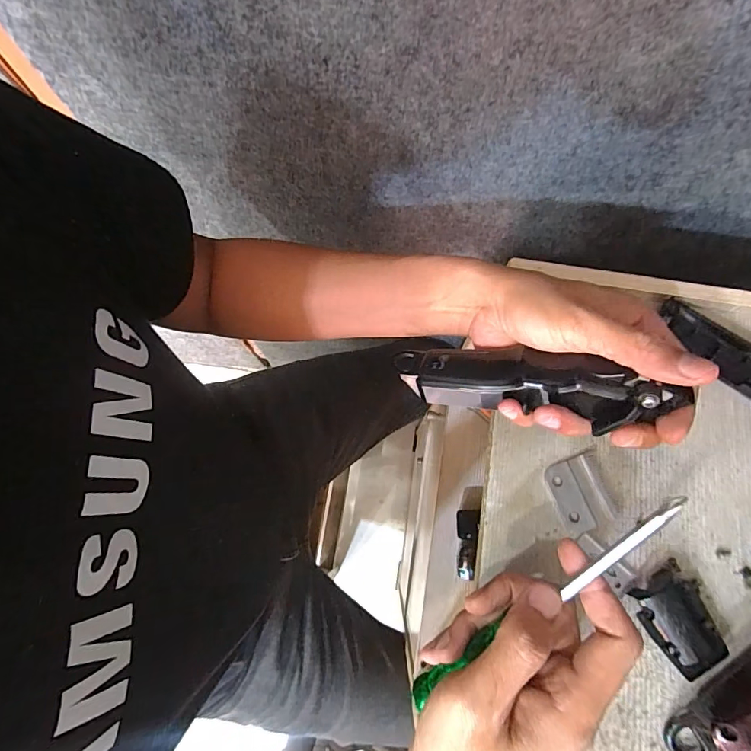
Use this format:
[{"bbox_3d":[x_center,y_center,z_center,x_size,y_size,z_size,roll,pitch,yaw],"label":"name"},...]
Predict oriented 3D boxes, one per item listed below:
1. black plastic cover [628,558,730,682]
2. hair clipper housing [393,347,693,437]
[{"bbox_3d":[0.182,0.147,0.260,0.042,0.015,0.053,-24,77,-7],"label":"black plastic cover"},{"bbox_3d":[0.087,0.005,0.263,0.156,0.027,0.039,7,74,30],"label":"hair clipper housing"}]

